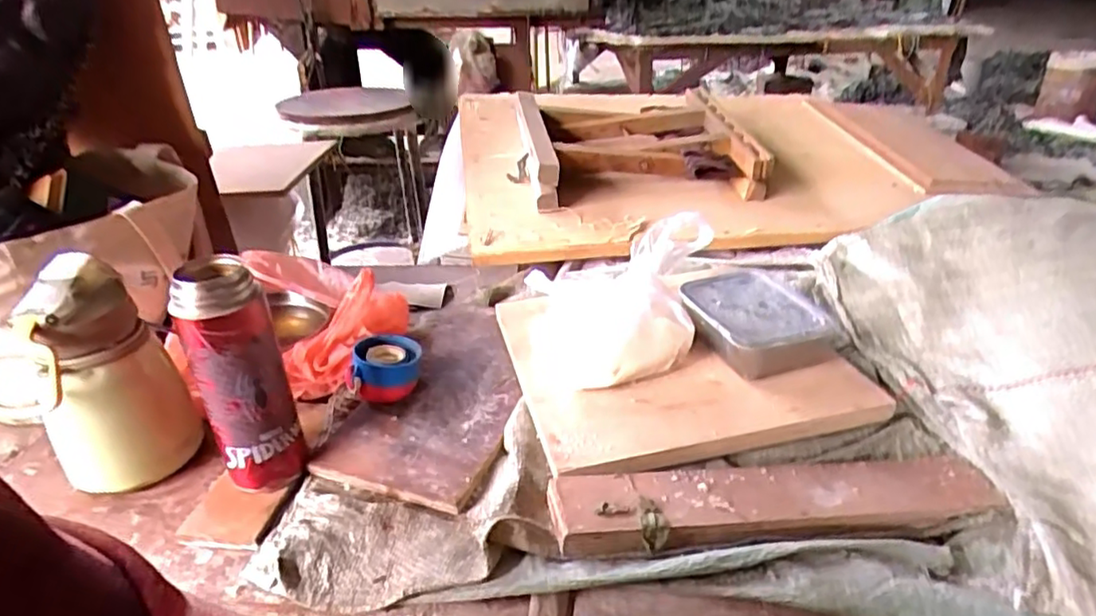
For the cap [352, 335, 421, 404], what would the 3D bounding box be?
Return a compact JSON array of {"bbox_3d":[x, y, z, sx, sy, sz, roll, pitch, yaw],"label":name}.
[{"bbox_3d":[-0.158,0.063,0.637,0.060,0.049,0.060,0,30,0],"label":"cap"}]

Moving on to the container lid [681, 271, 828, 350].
[{"bbox_3d":[0.195,0.000,0.617,0.099,0.015,0.127,-8,31,-13],"label":"container lid"}]

